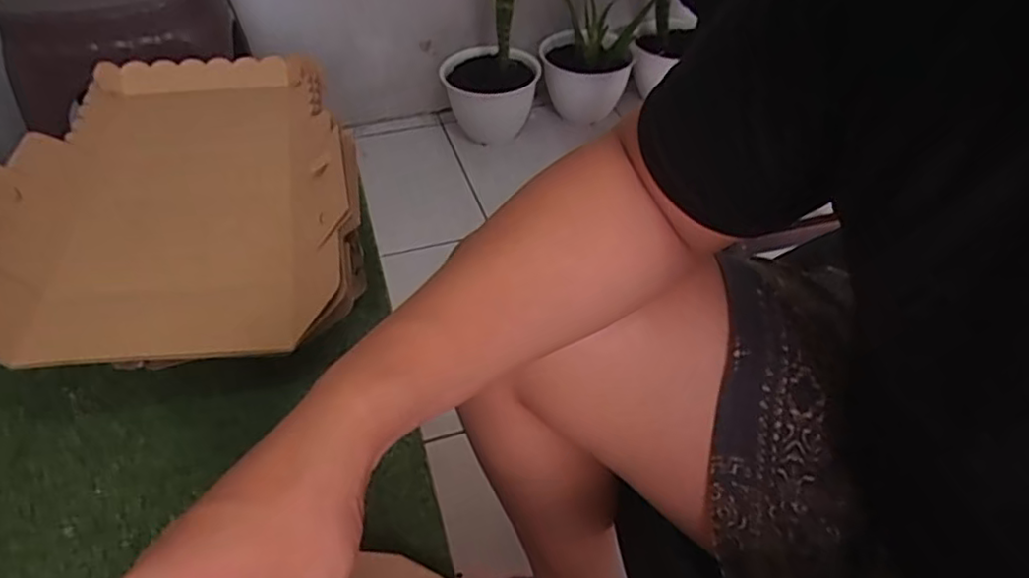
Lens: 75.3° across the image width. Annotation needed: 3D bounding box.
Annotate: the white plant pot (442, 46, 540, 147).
[{"bbox_3d":[-0.047,-0.399,1.418,0.196,0.175,0.205,1,46,-1],"label":"white plant pot"}]

